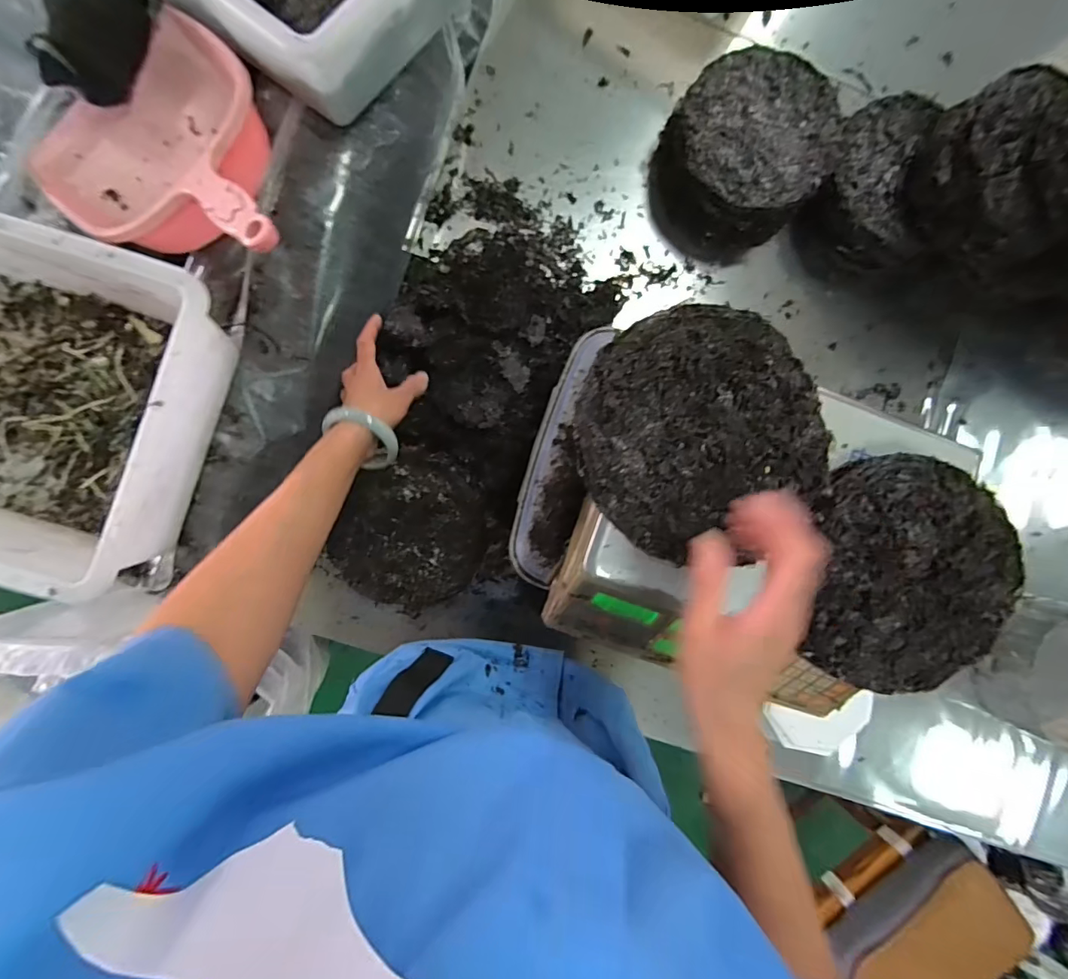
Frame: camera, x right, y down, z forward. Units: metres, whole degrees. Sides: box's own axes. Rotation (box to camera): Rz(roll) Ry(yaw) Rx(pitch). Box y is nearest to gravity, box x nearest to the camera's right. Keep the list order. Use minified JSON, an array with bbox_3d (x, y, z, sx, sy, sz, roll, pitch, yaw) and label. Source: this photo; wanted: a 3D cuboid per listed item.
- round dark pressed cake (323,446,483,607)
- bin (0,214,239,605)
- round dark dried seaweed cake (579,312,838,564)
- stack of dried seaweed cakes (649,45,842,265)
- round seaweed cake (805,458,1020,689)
[{"bbox_3d":[-0.153,0.052,0.674,0.180,0.039,0.202,24,89,-4],"label":"round dark pressed cake"},{"bbox_3d":[-0.475,-0.089,0.450,0.356,0.135,0.275,15,90,-5],"label":"bin"},{"bbox_3d":[0.130,-0.046,0.403,0.189,0.018,0.188,0,91,-5],"label":"round dark dried seaweed cake"},{"bbox_3d":[0.270,-0.437,0.669,0.198,0.106,0.212,42,88,-4],"label":"stack of dried seaweed cakes"},{"bbox_3d":[0.327,0.074,0.435,0.182,0.019,0.199,0,91,-5],"label":"round seaweed cake"}]

